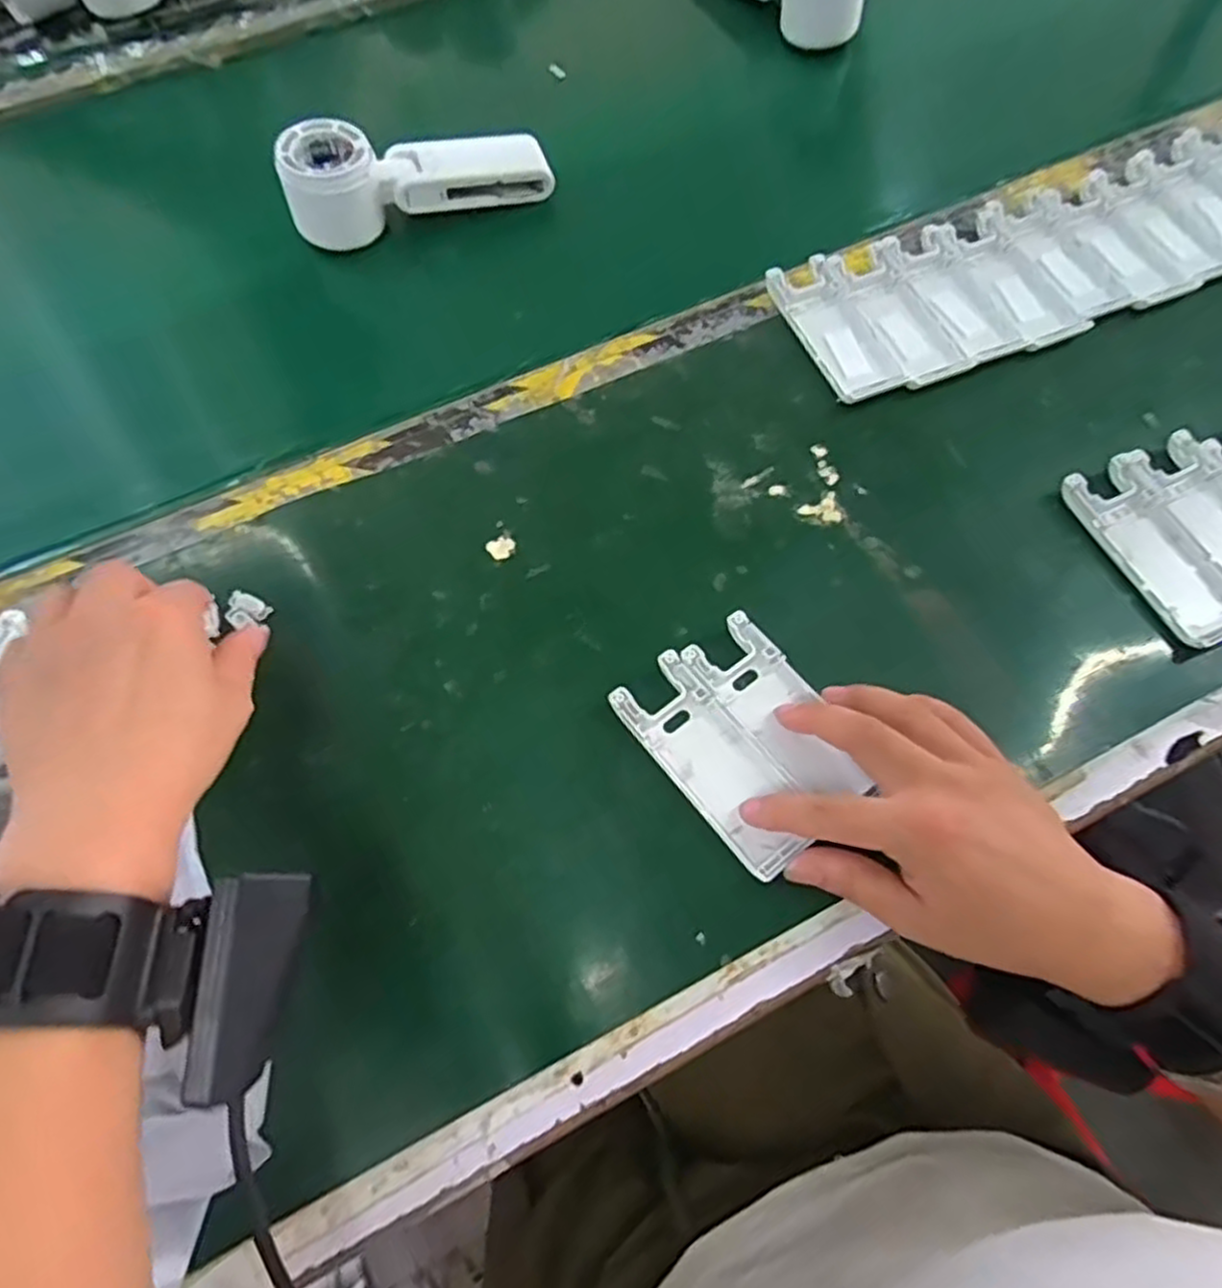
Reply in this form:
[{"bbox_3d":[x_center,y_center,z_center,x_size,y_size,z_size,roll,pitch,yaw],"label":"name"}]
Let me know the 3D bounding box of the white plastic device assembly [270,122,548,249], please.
[{"bbox_3d":[-0.123,-0.303,0.485,0.164,0.048,0.047,-17,67,-6],"label":"white plastic device assembly"}]

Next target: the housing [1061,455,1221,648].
[{"bbox_3d":[0.274,-0.046,0.381,0.042,0.017,0.102,-23,68,-8],"label":"housing"}]

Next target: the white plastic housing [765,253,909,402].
[{"bbox_3d":[0.131,-0.184,0.441,0.043,0.010,0.100,-22,68,-8],"label":"white plastic housing"}]

